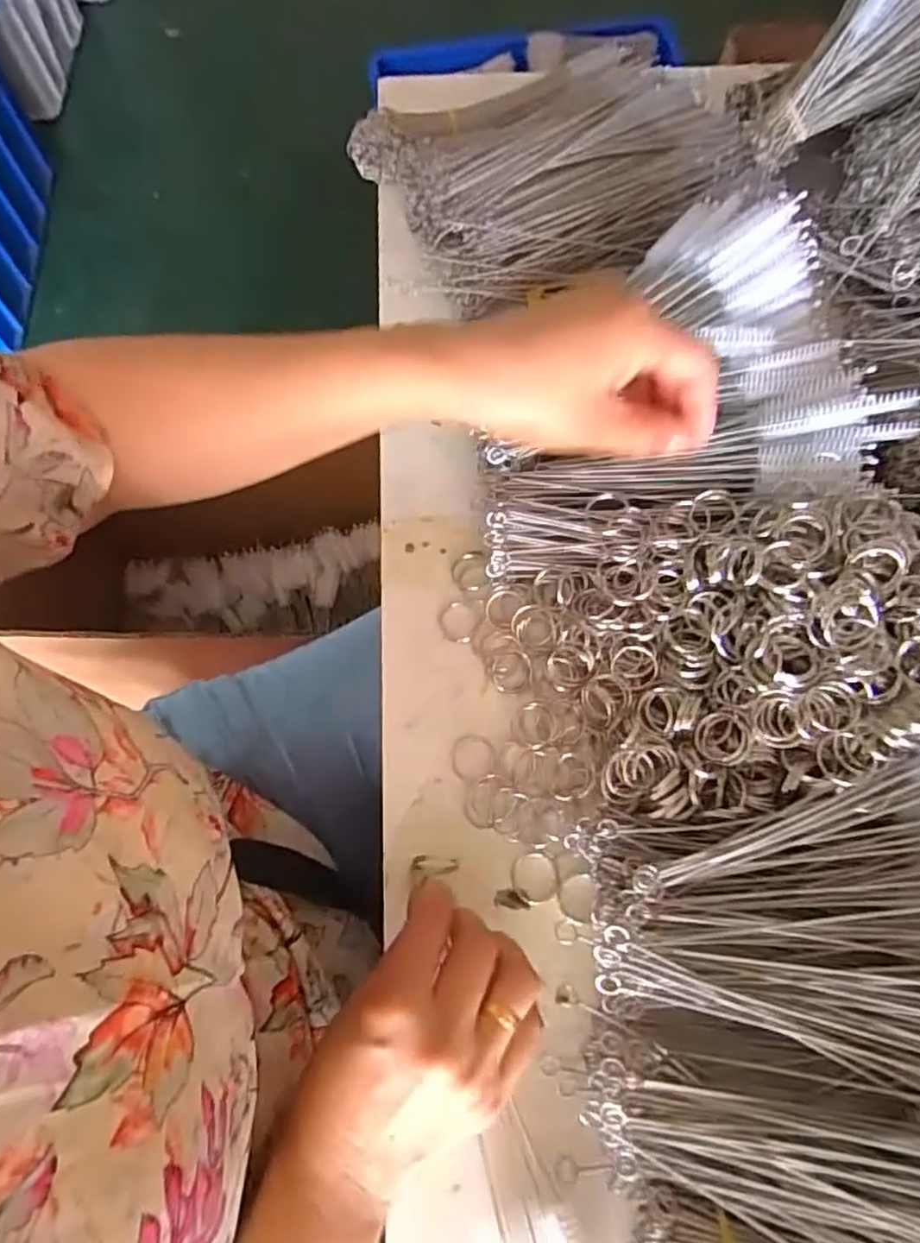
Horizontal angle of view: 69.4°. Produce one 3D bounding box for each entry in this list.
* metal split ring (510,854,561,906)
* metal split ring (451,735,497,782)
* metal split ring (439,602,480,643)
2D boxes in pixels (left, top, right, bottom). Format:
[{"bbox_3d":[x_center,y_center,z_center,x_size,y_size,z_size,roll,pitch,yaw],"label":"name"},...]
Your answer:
[{"bbox_3d":[0.039,0.134,0.346,0.025,0.004,0.025,0,70,0],"label":"metal split ring"},{"bbox_3d":[0.007,0.075,0.366,0.024,0.004,0.026,0,70,0],"label":"metal split ring"},{"bbox_3d":[0.000,0.000,0.392,0.024,0.004,0.025,0,70,0],"label":"metal split ring"}]

